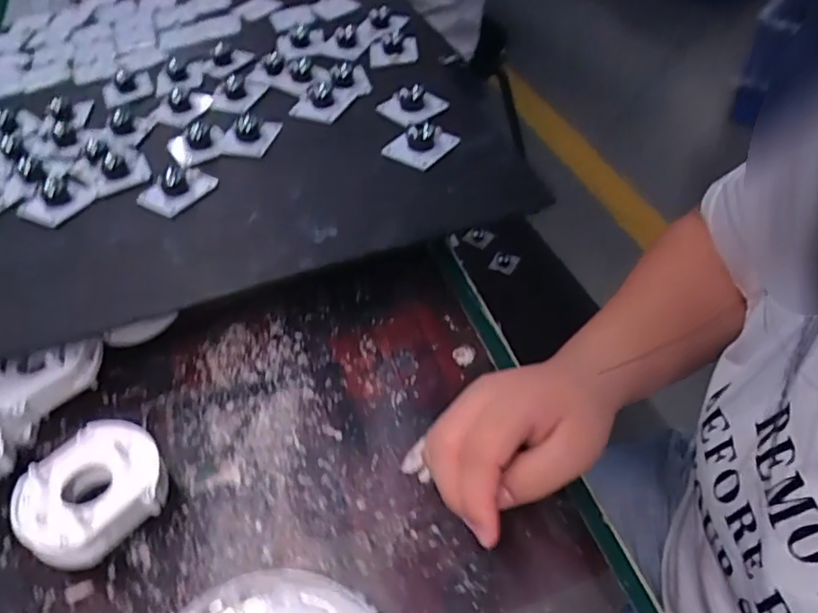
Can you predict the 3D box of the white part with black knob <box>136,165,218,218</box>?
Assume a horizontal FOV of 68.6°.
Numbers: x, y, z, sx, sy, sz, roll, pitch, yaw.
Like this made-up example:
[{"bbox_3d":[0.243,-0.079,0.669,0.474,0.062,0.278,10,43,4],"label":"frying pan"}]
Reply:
[{"bbox_3d":[-0.168,-0.089,0.432,0.039,0.018,0.048,31,59,29],"label":"white part with black knob"}]

